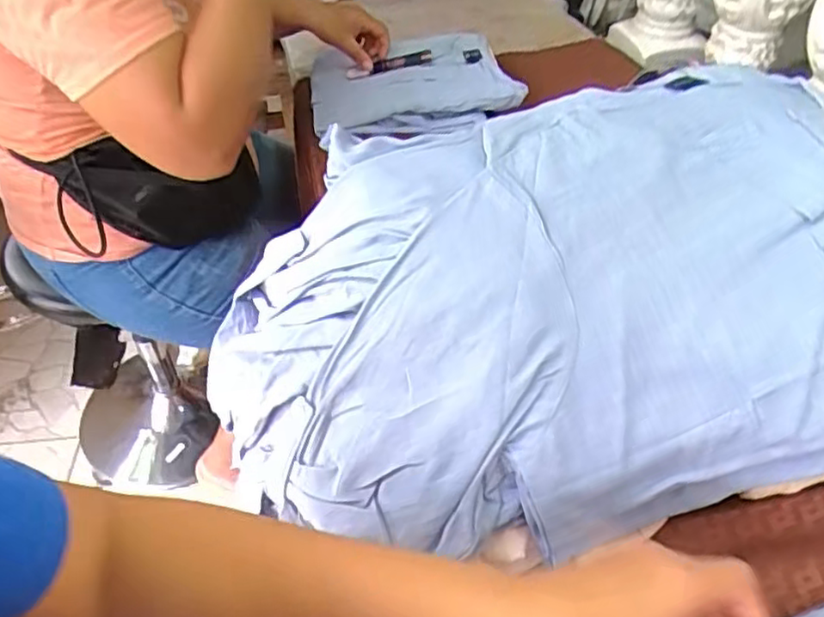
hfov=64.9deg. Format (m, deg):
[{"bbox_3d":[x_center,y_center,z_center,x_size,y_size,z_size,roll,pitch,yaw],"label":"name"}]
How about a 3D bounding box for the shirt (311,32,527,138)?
[{"bbox_3d":[-0.012,-0.324,0.896,0.262,0.043,0.232,-9,45,-8],"label":"shirt"}]

